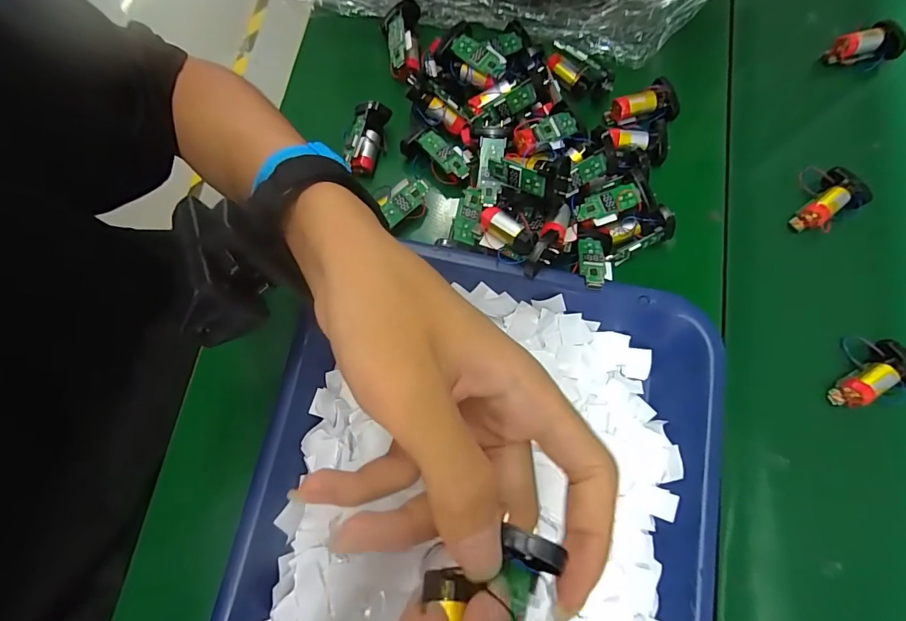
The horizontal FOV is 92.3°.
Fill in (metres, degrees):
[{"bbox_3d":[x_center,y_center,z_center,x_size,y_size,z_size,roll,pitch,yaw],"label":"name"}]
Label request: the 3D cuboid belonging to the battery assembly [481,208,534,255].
[{"bbox_3d":[0.034,-0.049,0.266,0.039,0.014,0.013,39,79,24],"label":"battery assembly"}]

